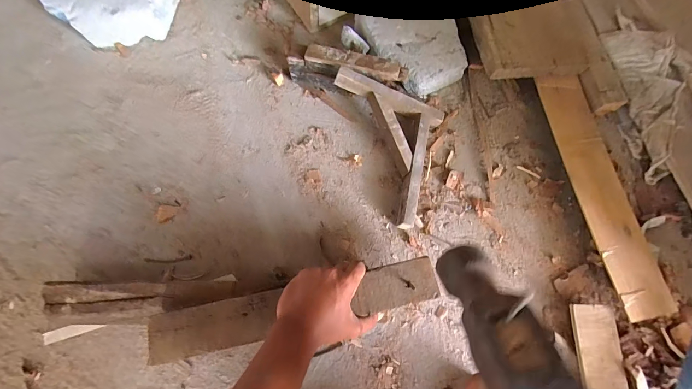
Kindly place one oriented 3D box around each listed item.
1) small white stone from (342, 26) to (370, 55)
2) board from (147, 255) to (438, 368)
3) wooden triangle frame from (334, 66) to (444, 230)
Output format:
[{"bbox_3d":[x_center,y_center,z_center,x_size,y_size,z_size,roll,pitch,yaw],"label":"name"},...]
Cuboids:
[{"bbox_3d":[0.016,-0.281,0.611,0.054,0.033,0.019,25,72,6],"label":"small white stone"},{"bbox_3d":[-0.058,0.144,0.429,0.364,0.011,0.059,-9,72,-8],"label":"board"},{"bbox_3d":[0.048,-0.077,0.556,0.190,0.075,0.214,19,72,4],"label":"wooden triangle frame"}]

